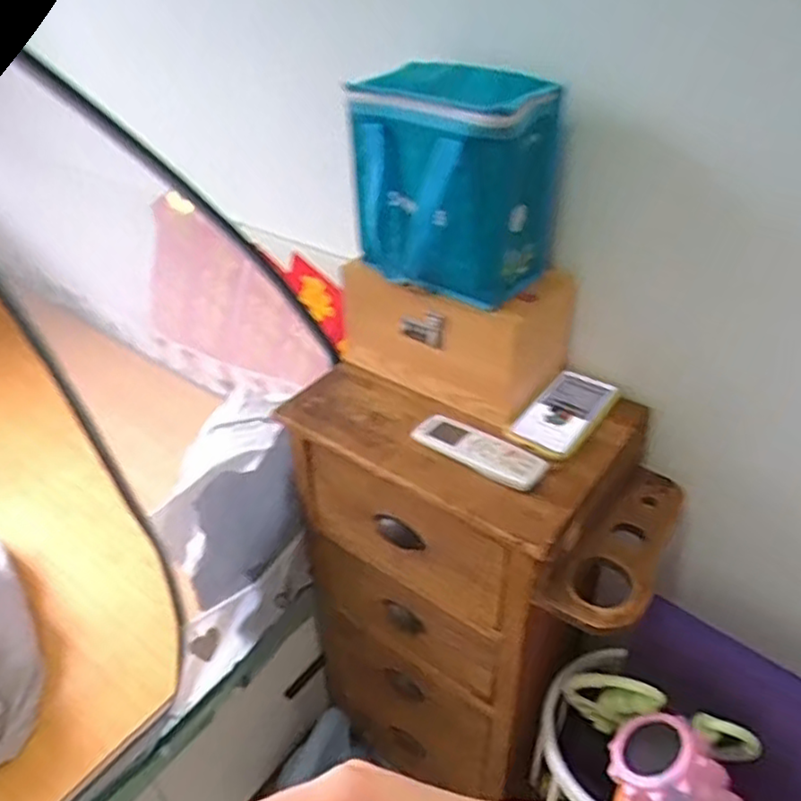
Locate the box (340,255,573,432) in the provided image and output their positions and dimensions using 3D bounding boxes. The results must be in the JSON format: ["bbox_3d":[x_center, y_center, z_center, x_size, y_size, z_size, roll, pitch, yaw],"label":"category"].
[{"bbox_3d":[0.072,-0.107,0.886,0.277,0.148,0.159,23,44,29],"label":"box"}]

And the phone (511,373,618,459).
[{"bbox_3d":[0.202,0.019,0.830,0.081,0.018,0.169,24,44,30],"label":"phone"}]

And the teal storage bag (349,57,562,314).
[{"bbox_3d":[0.056,-0.252,0.766,0.131,0.217,0.199,-30,45,-31],"label":"teal storage bag"}]

